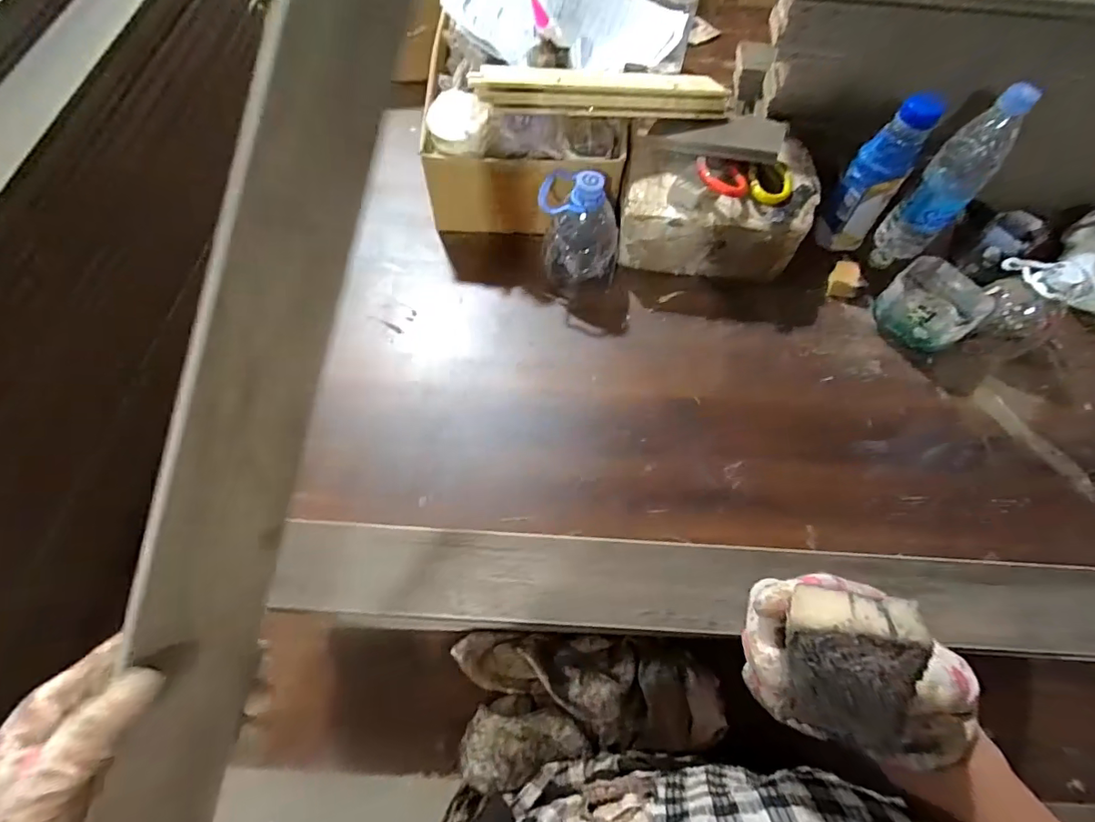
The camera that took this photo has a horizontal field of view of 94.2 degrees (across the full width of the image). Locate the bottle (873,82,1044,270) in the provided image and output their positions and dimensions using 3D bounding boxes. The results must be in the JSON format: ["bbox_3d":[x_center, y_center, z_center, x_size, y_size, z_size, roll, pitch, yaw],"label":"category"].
[{"bbox_3d":[0.492,-0.275,0.630,0.071,0.214,0.070,42,70,14],"label":"bottle"}]

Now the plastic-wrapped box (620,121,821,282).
[{"bbox_3d":[0.214,-0.266,0.663,0.233,0.116,0.146,7,66,0],"label":"plastic-wrapped box"}]

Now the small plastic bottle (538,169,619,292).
[{"bbox_3d":[0.042,-0.224,0.627,0.101,0.141,0.086,9,66,1],"label":"small plastic bottle"}]

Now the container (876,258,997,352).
[{"bbox_3d":[0.478,-0.129,0.643,0.092,0.062,0.106,-32,72,-16],"label":"container"}]

